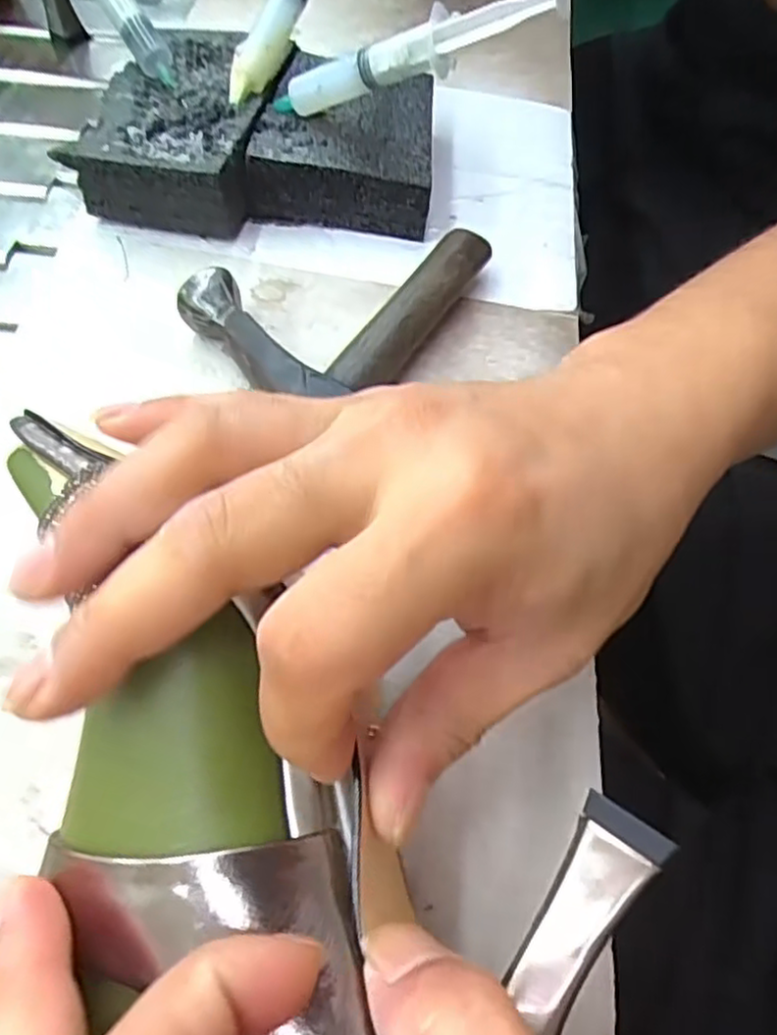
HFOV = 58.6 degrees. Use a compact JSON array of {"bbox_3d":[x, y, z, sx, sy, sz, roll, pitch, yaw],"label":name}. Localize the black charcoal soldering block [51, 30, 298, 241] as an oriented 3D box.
[{"bbox_3d":[-0.098,-0.199,0.355,0.082,0.036,0.125,13,60,5],"label":"black charcoal soldering block"}]

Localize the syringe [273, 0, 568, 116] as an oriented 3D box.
[{"bbox_3d":[0.007,-0.201,0.299,0.141,0.020,0.015,3,55,35],"label":"syringe"}]

